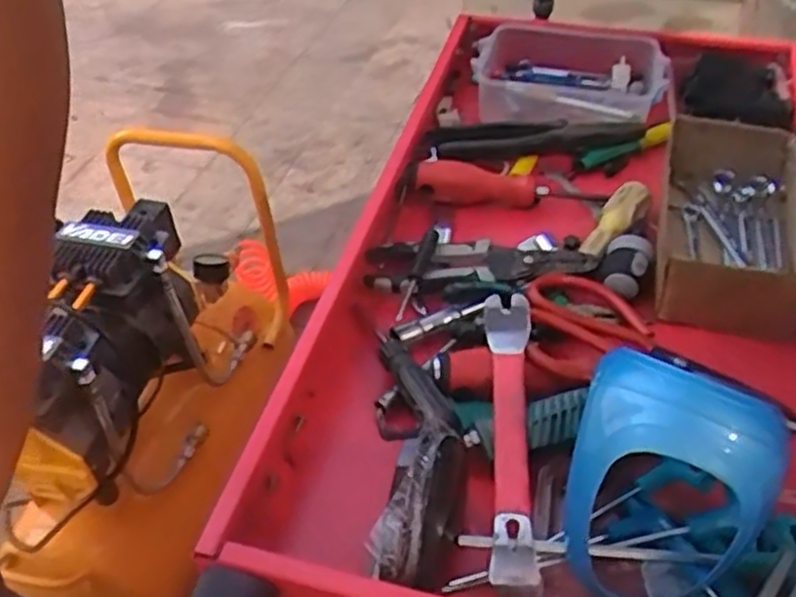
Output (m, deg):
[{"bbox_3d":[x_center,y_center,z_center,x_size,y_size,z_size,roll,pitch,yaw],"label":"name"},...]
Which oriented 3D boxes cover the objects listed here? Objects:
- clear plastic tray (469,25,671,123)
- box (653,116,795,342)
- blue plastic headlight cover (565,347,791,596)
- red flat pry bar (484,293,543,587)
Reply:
[{"bbox_3d":[0.174,-0.230,0.797,0.197,0.058,0.123,13,48,16],"label":"clear plastic tray"},{"bbox_3d":[0.278,-0.062,0.635,0.119,0.064,0.234,11,48,14],"label":"box"},{"bbox_3d":[0.151,0.112,0.436,0.081,0.151,0.105,12,9,-38],"label":"blue plastic headlight cover"},{"bbox_3d":[0.071,0.081,0.483,0.028,0.040,0.187,0,46,4],"label":"red flat pry bar"}]

